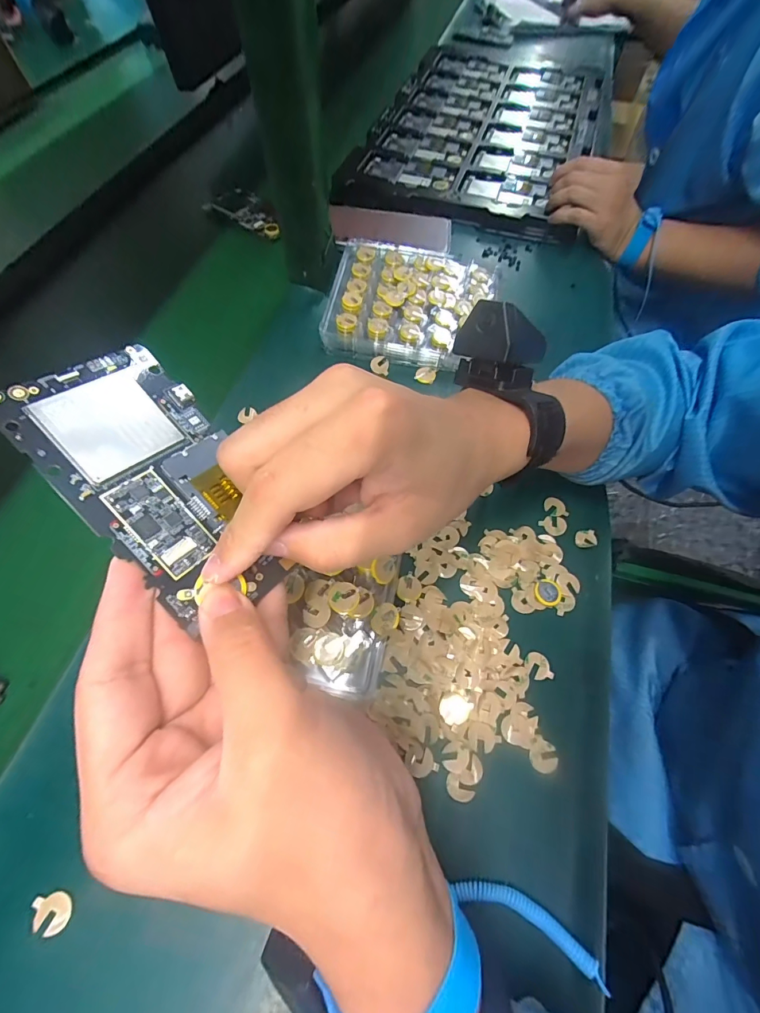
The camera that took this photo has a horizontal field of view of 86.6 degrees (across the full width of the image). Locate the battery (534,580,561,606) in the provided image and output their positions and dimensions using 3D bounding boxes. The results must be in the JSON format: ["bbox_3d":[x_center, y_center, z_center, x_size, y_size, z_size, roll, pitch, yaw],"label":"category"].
[{"bbox_3d":[0.127,0.065,0.305,0.019,0.004,0.020,23,64,11],"label":"battery"}]

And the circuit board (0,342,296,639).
[{"bbox_3d":[-0.092,-0.011,0.174,0.125,0.004,0.065,49,56,-4],"label":"circuit board"}]

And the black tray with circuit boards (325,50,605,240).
[{"bbox_3d":[0.181,-0.610,0.637,0.327,0.025,0.562,17,63,8],"label":"black tray with circuit boards"}]

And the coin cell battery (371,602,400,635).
[{"bbox_3d":[0.004,0.071,0.255,0.018,0.004,0.019,12,77,24],"label":"coin cell battery"}]

